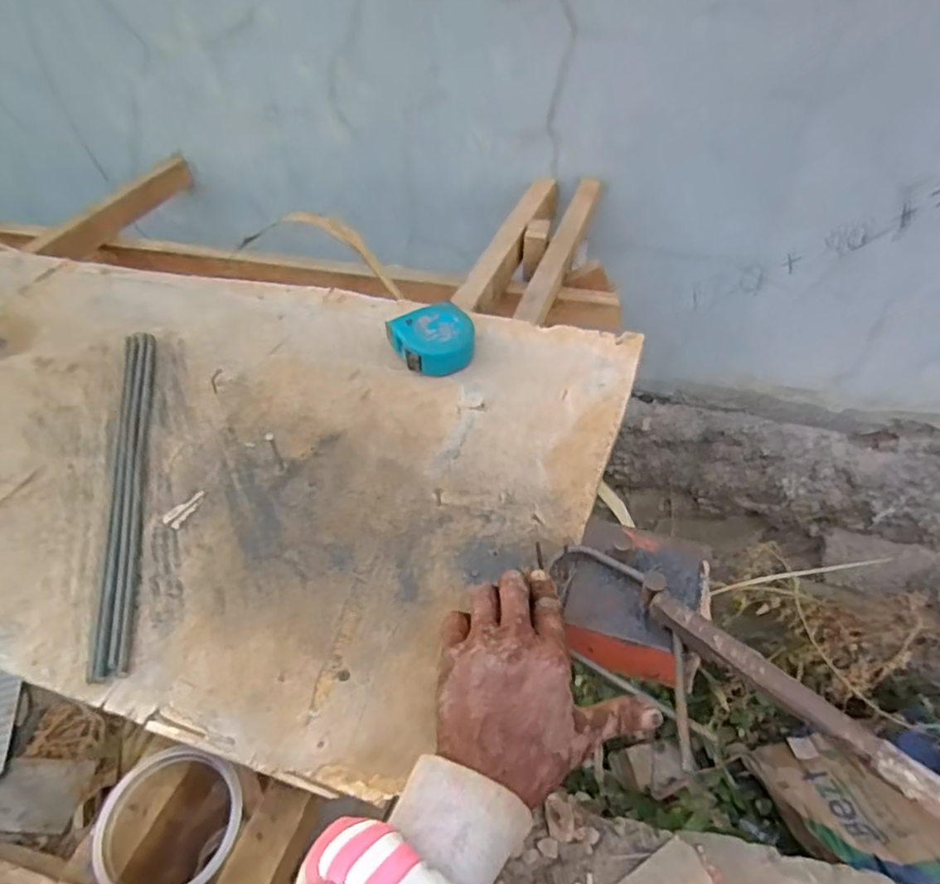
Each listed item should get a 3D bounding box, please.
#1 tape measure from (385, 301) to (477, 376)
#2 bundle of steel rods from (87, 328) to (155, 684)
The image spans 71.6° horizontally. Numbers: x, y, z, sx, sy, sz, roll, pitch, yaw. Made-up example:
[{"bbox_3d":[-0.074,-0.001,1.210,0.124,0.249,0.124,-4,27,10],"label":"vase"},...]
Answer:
[{"bbox_3d":[-0.036,-0.111,0.686,0.085,0.032,0.087,-25,50,-19],"label":"tape measure"},{"bbox_3d":[-0.314,0.026,0.598,0.031,0.008,0.405,-13,47,-9],"label":"bundle of steel rods"}]

